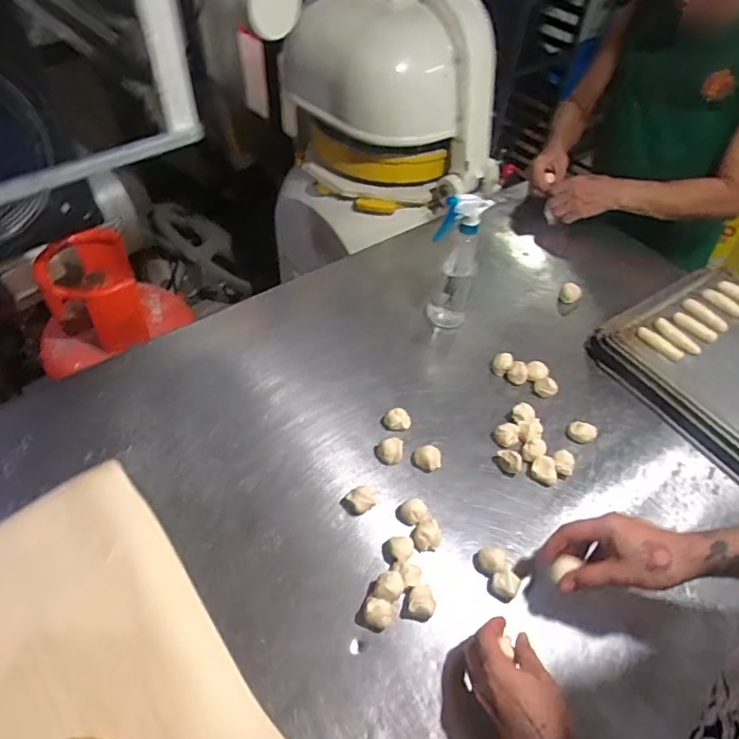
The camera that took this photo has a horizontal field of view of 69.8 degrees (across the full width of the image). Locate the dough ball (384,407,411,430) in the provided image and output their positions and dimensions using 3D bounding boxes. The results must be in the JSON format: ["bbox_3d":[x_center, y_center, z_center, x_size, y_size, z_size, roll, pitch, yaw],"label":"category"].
[{"bbox_3d":[0.041,0.077,0.780,0.031,0.030,0.031,2,52,-3],"label":"dough ball"}]

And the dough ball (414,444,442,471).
[{"bbox_3d":[0.082,0.123,0.740,0.038,0.022,0.028,20,53,11],"label":"dough ball"}]

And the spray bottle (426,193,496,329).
[{"bbox_3d":[0.140,-0.177,0.857,0.078,0.249,0.070,12,52,5],"label":"spray bottle"}]

